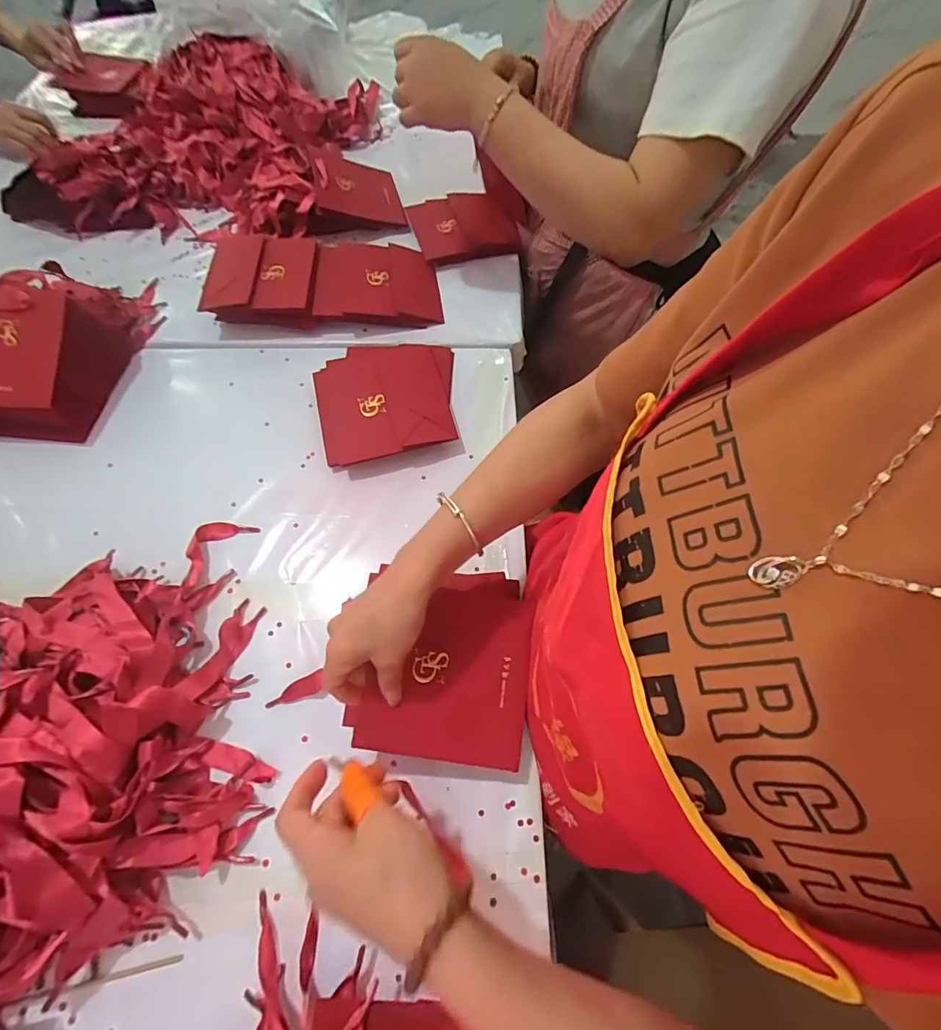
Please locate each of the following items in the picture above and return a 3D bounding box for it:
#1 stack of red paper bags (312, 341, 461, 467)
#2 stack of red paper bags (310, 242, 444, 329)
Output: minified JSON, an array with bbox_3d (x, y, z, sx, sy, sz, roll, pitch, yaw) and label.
[{"bbox_3d":[-0.098,-0.148,0.561,0.170,0.034,0.179,-13,66,-7],"label":"stack of red paper bags"},{"bbox_3d":[-0.127,-0.321,0.630,0.162,0.040,0.139,-3,65,-3],"label":"stack of red paper bags"}]

